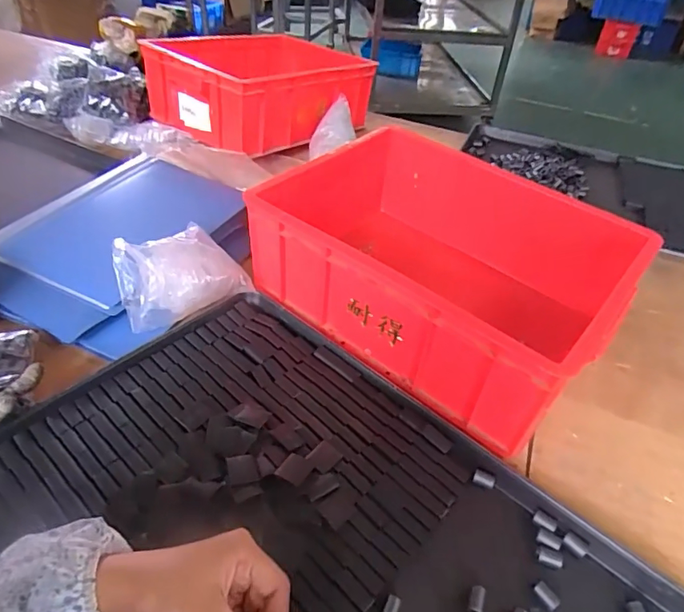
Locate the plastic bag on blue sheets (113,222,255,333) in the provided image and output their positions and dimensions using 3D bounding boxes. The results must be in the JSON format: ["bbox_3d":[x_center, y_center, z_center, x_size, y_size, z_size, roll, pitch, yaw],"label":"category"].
[{"bbox_3d":[-0.205,-0.046,0.633,0.151,0.086,0.101,-23,49,-28],"label":"plastic bag on blue sheets"}]

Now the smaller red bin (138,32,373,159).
[{"bbox_3d":[-0.156,-0.465,1.045,0.308,0.133,0.401,30,47,26],"label":"smaller red bin"}]

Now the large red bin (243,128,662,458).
[{"bbox_3d":[0.119,-0.042,0.649,0.412,0.179,0.303,28,46,24],"label":"large red bin"}]

